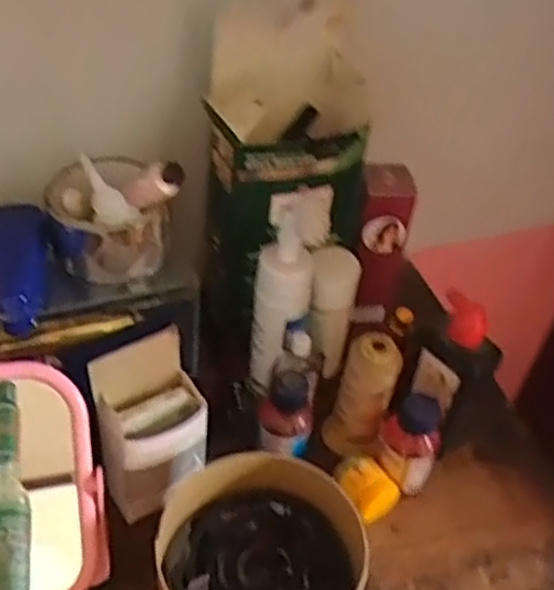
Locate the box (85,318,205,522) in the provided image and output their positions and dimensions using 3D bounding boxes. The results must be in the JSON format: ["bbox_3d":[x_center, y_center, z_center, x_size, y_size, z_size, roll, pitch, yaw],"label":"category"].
[{"bbox_3d":[-0.099,0.106,0.575,0.078,0.143,0.064,-24,53,-29],"label":"box"}]

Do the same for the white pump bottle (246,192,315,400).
[{"bbox_3d":[0.005,0.001,0.636,0.051,0.200,0.063,12,47,4],"label":"white pump bottle"}]

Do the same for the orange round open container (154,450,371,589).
[{"bbox_3d":[-0.014,0.201,0.517,0.135,0.108,0.139,4,46,-4],"label":"orange round open container"}]

